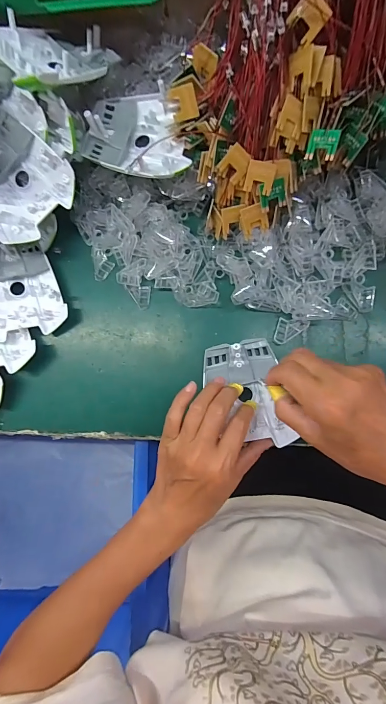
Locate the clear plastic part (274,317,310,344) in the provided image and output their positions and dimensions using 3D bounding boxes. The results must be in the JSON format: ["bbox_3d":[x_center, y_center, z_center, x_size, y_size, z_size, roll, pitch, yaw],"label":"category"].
[{"bbox_3d":[0.104,-0.021,0.345,0.032,0.008,0.028,10,87,5],"label":"clear plastic part"}]

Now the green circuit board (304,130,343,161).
[{"bbox_3d":[0.115,-0.183,0.286,0.025,0.004,0.024,19,104,25],"label":"green circuit board"}]

